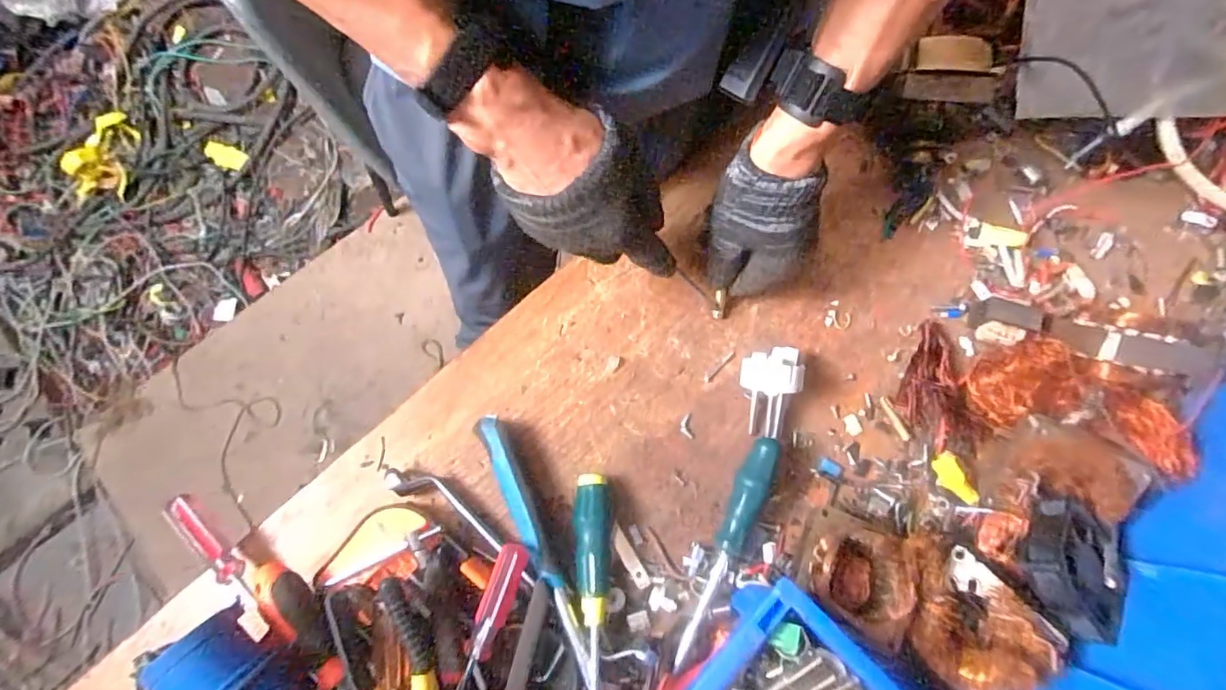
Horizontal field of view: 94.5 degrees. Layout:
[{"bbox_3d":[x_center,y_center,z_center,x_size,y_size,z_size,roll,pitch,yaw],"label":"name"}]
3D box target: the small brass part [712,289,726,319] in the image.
[{"bbox_3d":[0.096,-0.036,0.515,0.010,0.006,0.029,5,120,2],"label":"small brass part"}]

